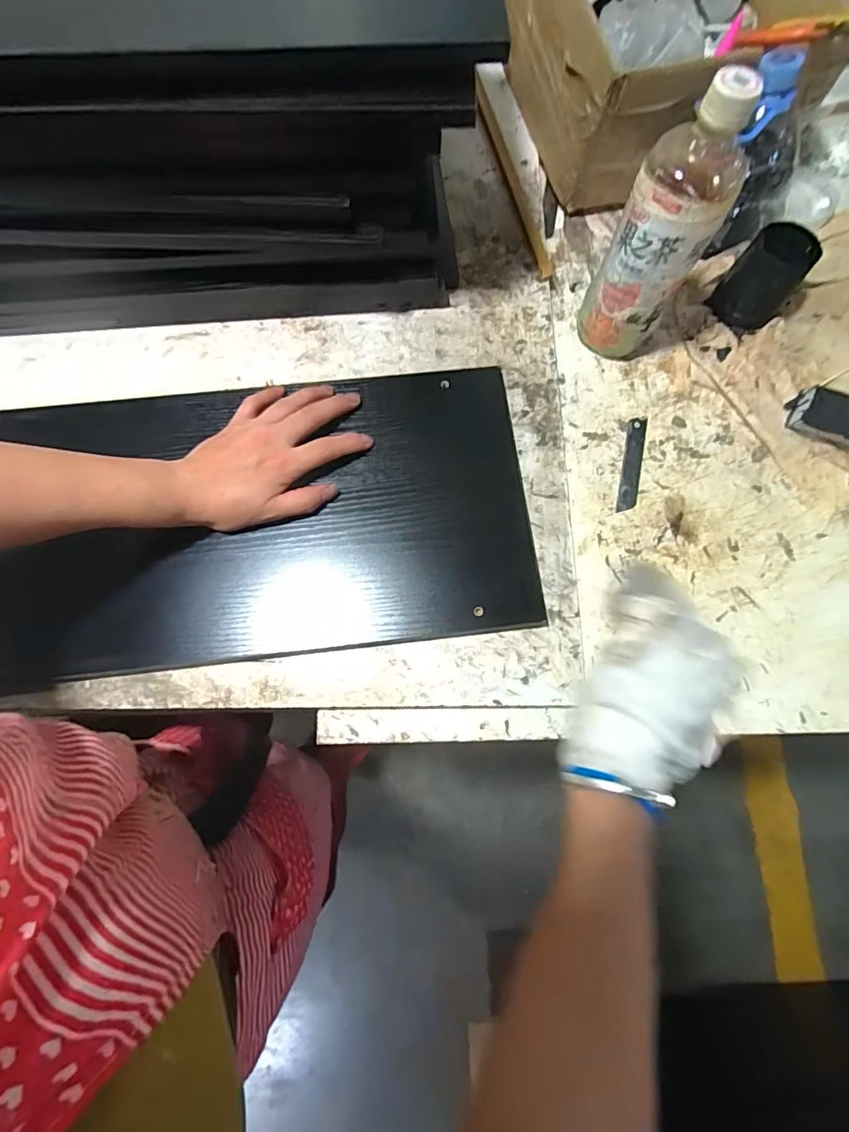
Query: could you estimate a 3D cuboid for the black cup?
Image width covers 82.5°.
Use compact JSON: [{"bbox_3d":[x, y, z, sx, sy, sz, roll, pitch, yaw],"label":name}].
[{"bbox_3d":[0.314,-0.268,0.453,0.055,0.063,0.064,39,79,8],"label":"black cup"}]

